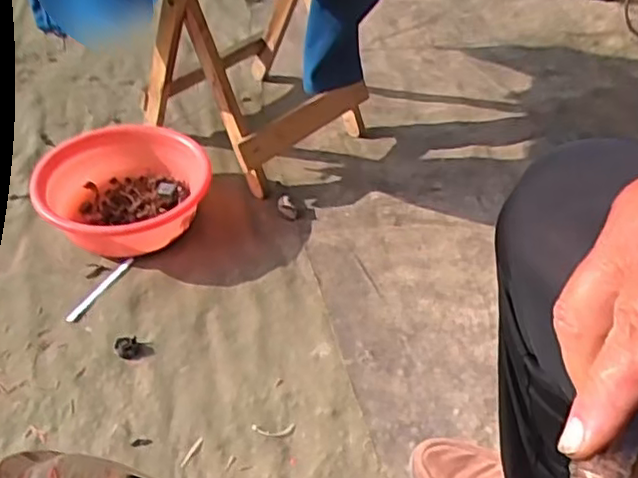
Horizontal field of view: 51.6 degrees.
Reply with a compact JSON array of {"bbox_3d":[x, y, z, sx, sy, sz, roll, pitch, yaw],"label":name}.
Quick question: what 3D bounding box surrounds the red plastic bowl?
[{"bbox_3d":[-0.306,-0.076,1.045,0.255,0.122,0.255,2,42,-2],"label":"red plastic bowl"}]

